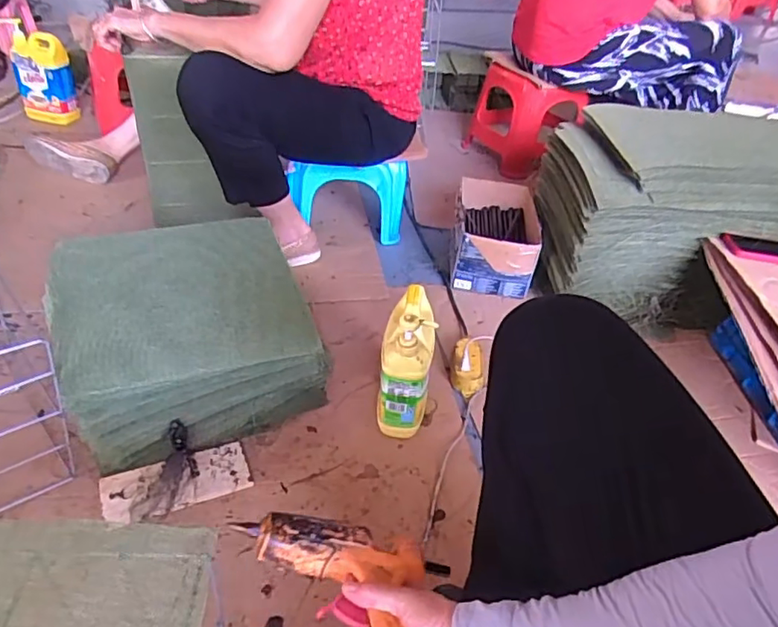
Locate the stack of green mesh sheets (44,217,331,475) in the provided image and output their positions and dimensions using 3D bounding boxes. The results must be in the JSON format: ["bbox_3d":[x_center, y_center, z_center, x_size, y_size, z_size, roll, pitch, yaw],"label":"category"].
[{"bbox_3d":[-0.301,0.031,0.913,0.365,0.220,0.300,-11,43,-20],"label":"stack of green mesh sheets"}]

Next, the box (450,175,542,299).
[{"bbox_3d":[0.242,-0.179,1.317,0.176,0.134,0.285,8,40,1],"label":"box"}]

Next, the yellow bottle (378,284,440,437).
[{"bbox_3d":[0.027,0.075,0.891,0.071,0.246,0.133,8,38,2],"label":"yellow bottle"}]

